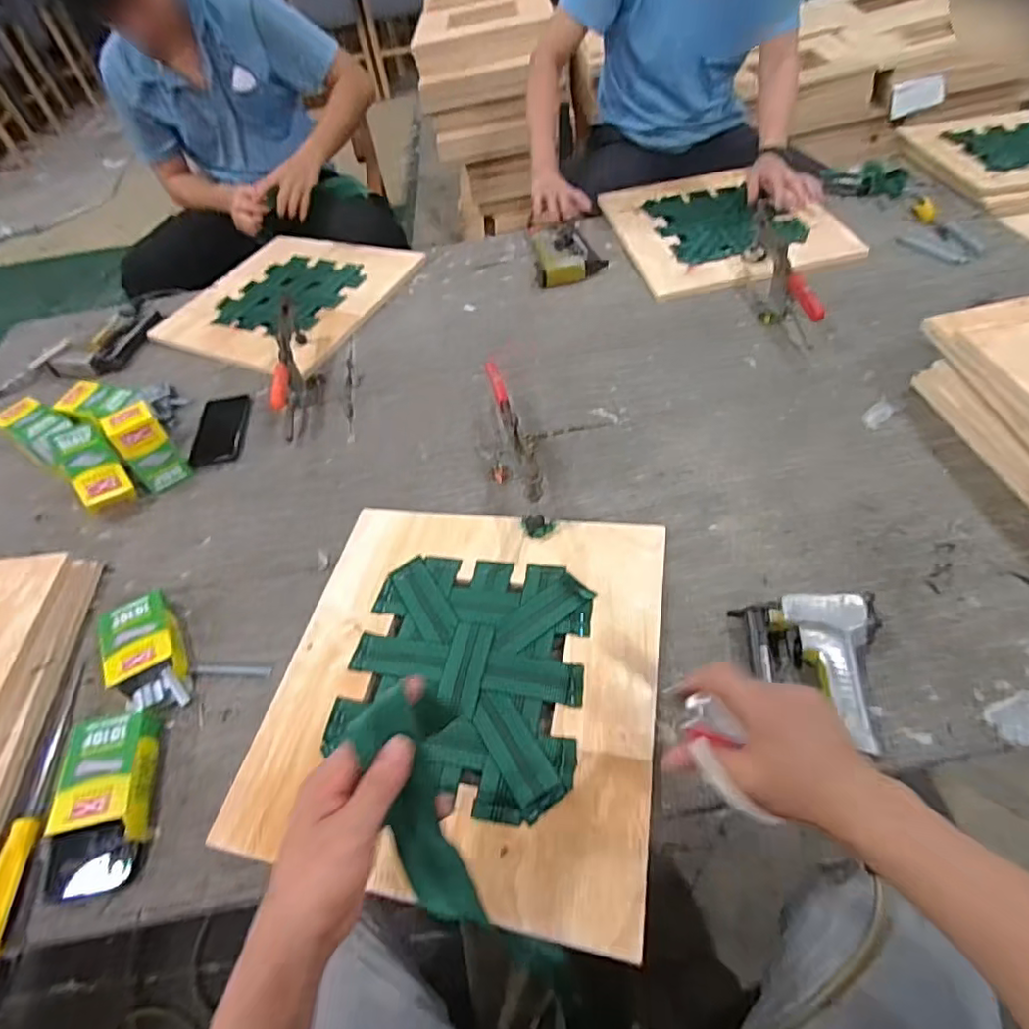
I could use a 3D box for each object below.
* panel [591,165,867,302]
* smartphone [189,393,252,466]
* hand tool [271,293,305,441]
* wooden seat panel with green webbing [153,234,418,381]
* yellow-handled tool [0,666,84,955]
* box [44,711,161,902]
[{"bbox_3d":[0.417,-0.603,1.227,0.395,0.022,0.464,-10,49,1],"label":"panel"},{"bbox_3d":[-0.486,-0.141,0.997,0.081,0.011,0.168,-13,51,-1],"label":"smartphone"},{"bbox_3d":[-0.377,-0.247,0.996,0.022,0.105,0.241,-11,51,1],"label":"hand tool"},{"bbox_3d":[-0.459,-0.467,1.256,0.398,0.025,0.466,15,55,20],"label":"wooden seat panel with green webbing"},{"bbox_3d":[-0.494,0.286,0.612,0.032,0.024,0.277,-14,51,-2],"label":"yellow-handled tool"},{"bbox_3d":[-0.413,0.285,0.601,0.088,0.033,0.169,-17,51,-4],"label":"box"}]

